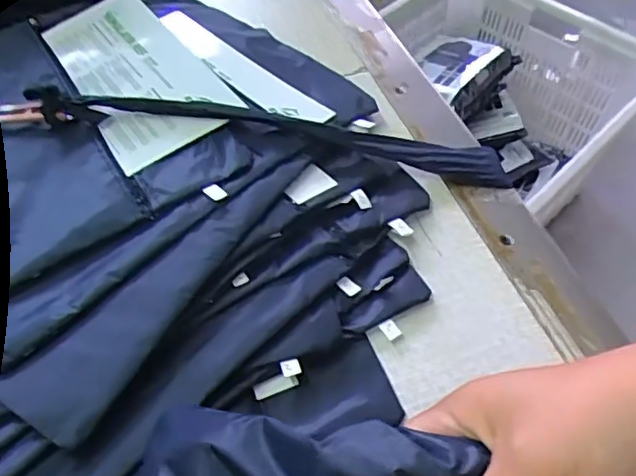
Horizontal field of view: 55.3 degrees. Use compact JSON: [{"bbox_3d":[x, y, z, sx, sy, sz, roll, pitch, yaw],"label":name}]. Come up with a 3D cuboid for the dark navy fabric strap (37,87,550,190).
[{"bbox_3d":[-0.019,-0.082,0.479,0.385,0.054,0.032,4,52,4],"label":"dark navy fabric strap"}]

